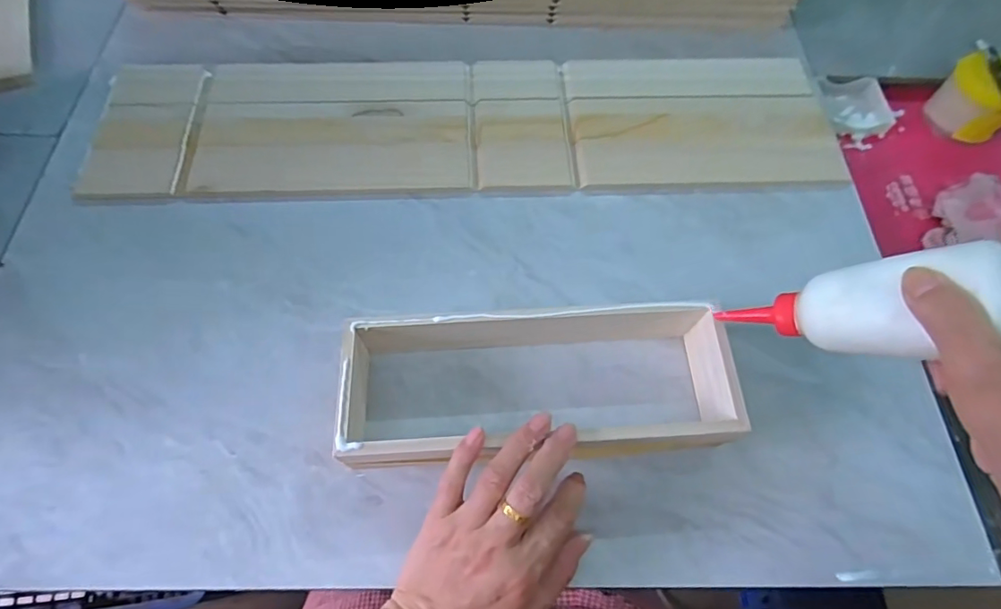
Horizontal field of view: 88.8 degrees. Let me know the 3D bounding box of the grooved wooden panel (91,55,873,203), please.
[{"bbox_3d":[-0.028,-0.191,0.524,0.734,0.014,0.173,-2,65,-3],"label":"grooved wooden panel"}]

